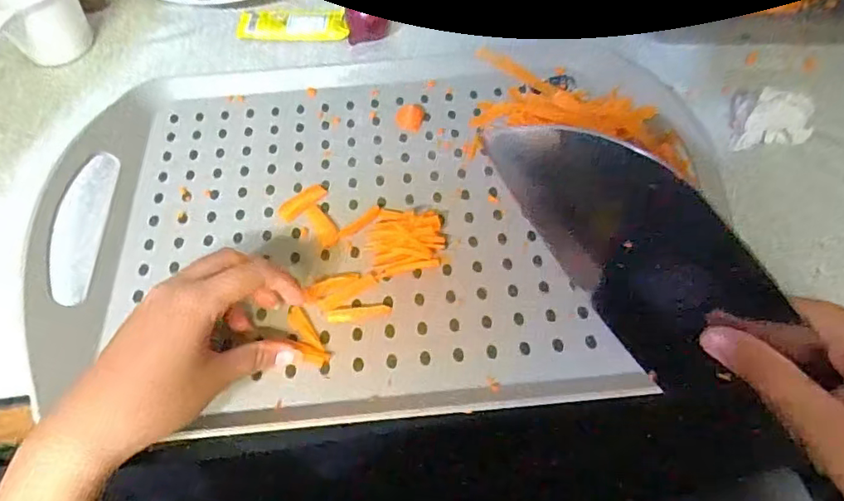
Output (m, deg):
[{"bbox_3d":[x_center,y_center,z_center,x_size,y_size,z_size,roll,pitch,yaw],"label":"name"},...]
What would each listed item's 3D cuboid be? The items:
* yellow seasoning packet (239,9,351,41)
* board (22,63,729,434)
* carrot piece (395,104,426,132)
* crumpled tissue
[{"bbox_3d":[-0.120,-0.212,0.508,0.103,0.005,0.033,4,61,4],"label":"yellow seasoning packet"},{"bbox_3d":[-0.018,-0.039,0.391,0.463,0.030,0.296,-4,59,-1],"label":"board"},{"bbox_3d":[-0.010,-0.110,0.445,0.022,0.004,0.027,13,62,9],"label":"carrot piece"},{"bbox_3d":[0.268,-0.106,0.413,0.050,0.038,0.047,6,61,5],"label":"crumpled tissue"}]

